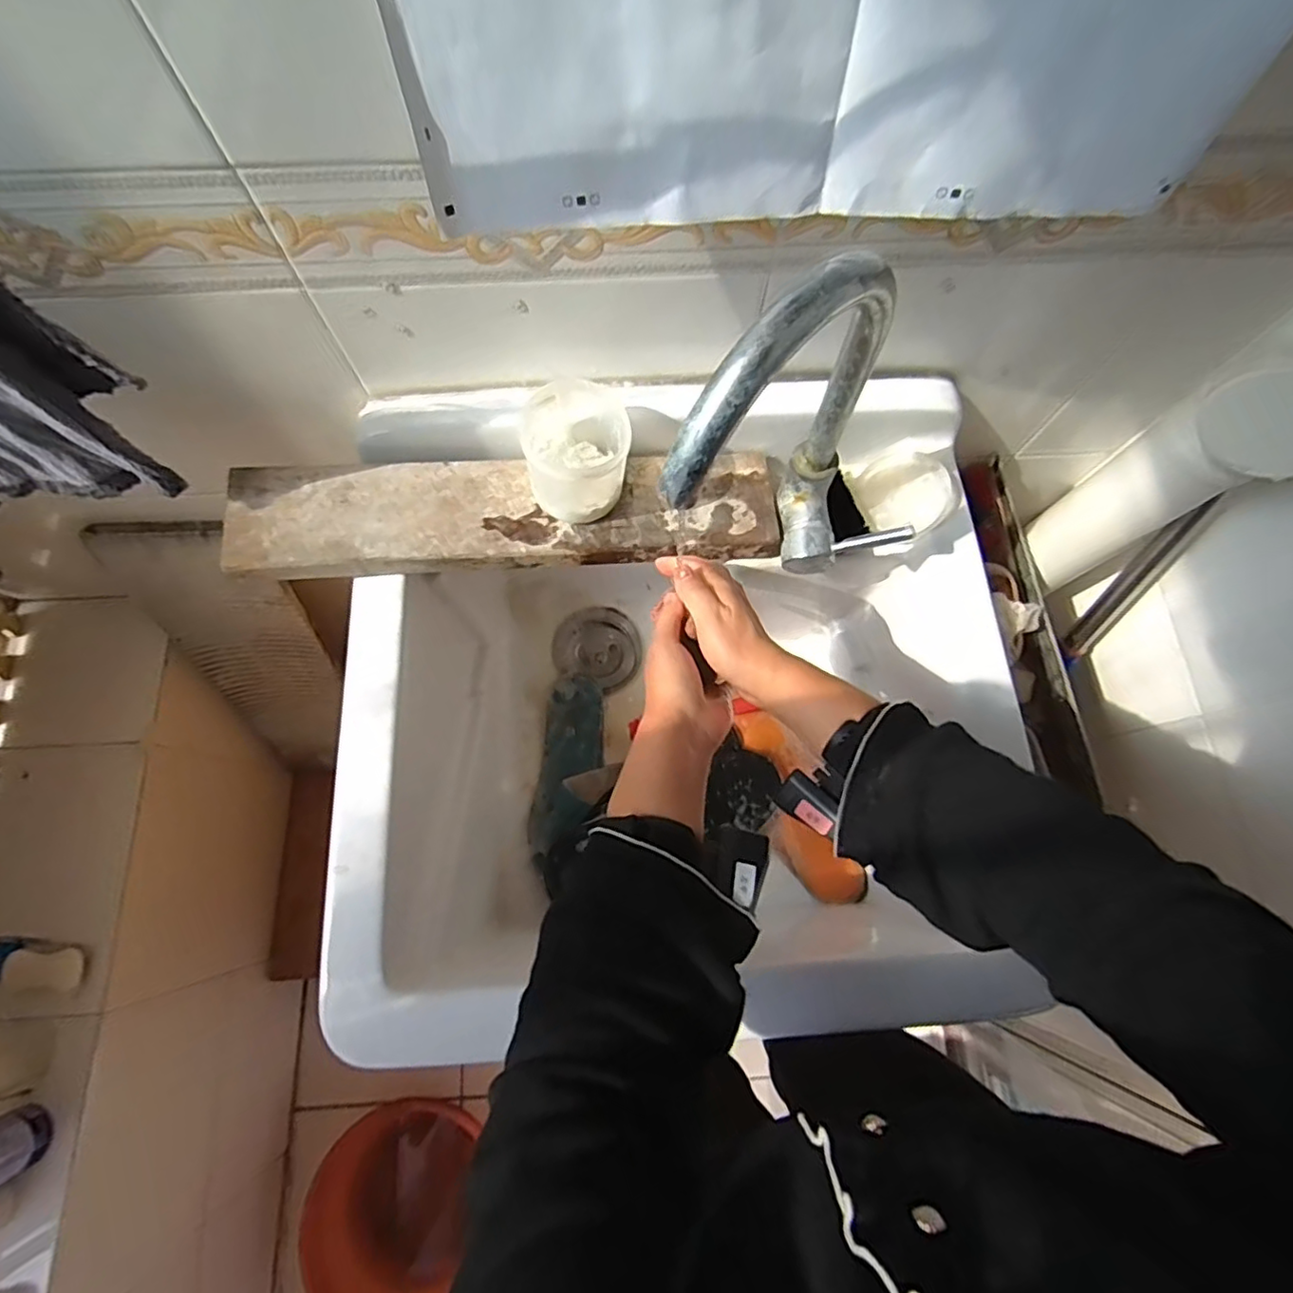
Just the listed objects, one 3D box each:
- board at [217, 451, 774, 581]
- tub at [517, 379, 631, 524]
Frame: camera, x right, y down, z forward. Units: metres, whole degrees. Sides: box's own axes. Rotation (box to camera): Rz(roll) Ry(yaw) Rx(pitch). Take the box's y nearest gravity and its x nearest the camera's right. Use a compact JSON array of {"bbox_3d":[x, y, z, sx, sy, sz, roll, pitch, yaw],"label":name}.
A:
[{"bbox_3d":[-0.115,-0.120,0.547,0.465,0.018,0.101,-4,75,-7],"label":"board"},{"bbox_3d":[-0.058,-0.159,0.519,0.083,0.086,0.084,0,72,-1],"label":"tub"}]

